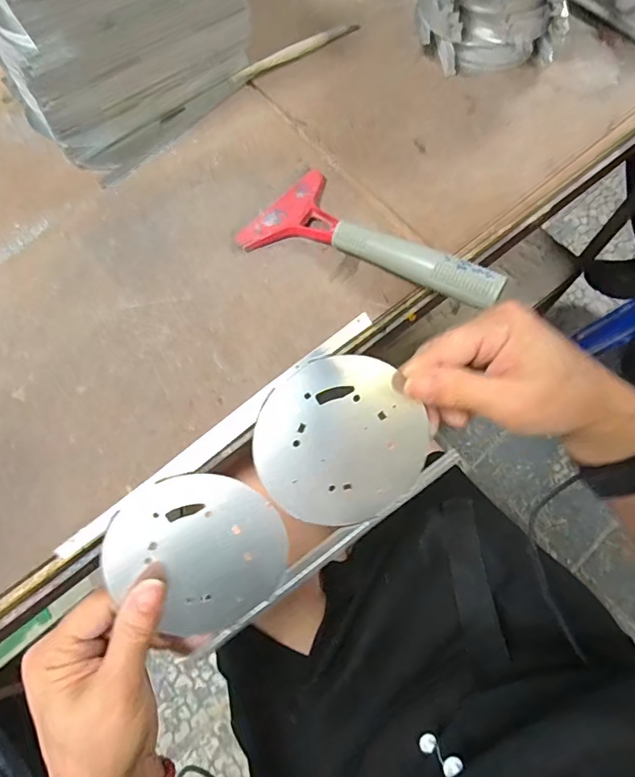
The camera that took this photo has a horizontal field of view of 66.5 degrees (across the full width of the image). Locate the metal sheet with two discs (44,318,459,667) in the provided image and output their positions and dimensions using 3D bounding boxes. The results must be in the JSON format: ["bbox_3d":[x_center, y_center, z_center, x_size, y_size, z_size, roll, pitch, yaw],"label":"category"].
[{"bbox_3d":[-0.023,0.060,0.261,0.181,0.005,0.102,-37,109,-1],"label":"metal sheet with two discs"}]

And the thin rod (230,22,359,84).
[{"bbox_3d":[-0.023,-0.334,0.480,0.141,0.008,0.015,-29,73,-11],"label":"thin rod"}]

